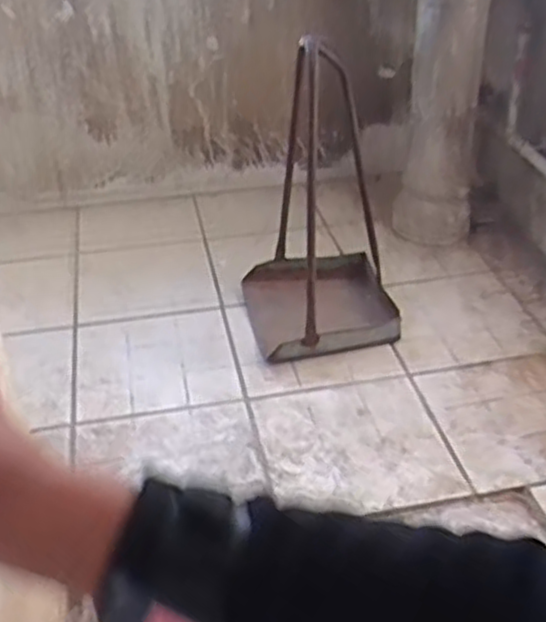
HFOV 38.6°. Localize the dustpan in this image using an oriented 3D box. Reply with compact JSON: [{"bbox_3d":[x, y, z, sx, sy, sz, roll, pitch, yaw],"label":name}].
[{"bbox_3d":[0.096,-0.230,1.499,0.287,0.564,0.347,-2,33,-2],"label":"dustpan"}]

